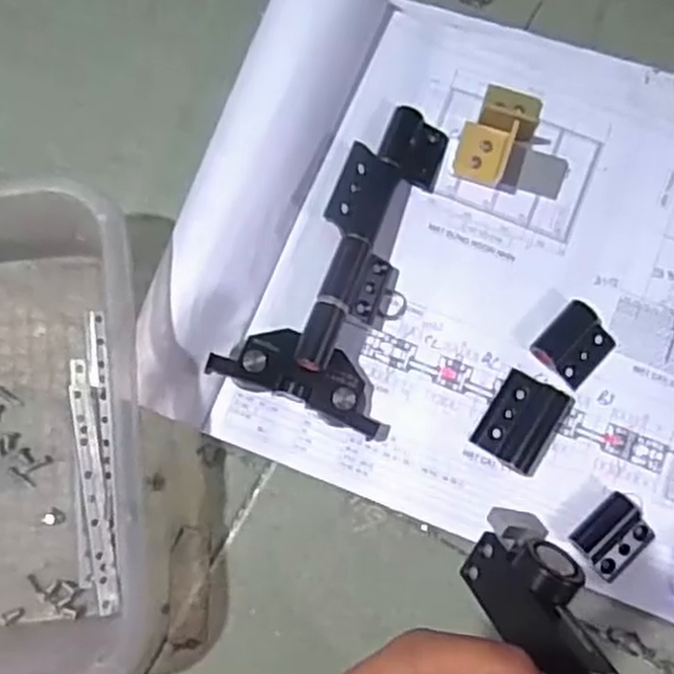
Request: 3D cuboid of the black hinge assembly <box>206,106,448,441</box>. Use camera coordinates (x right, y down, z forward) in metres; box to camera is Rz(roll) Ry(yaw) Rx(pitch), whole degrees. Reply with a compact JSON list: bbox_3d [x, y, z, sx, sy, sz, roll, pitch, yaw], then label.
[{"bbox_3d":[0.011,-0.049,0.461,0.109,0.036,0.196,21,85,2],"label":"black hinge assembly"}]

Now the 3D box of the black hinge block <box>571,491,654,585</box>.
[{"bbox_3d":[0.166,0.119,0.453,0.043,0.015,0.037,-42,86,-6],"label":"black hinge block"}]

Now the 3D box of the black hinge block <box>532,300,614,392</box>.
[{"bbox_3d":[0.147,0.004,0.470,0.038,0.012,0.045,42,83,4],"label":"black hinge block"}]

